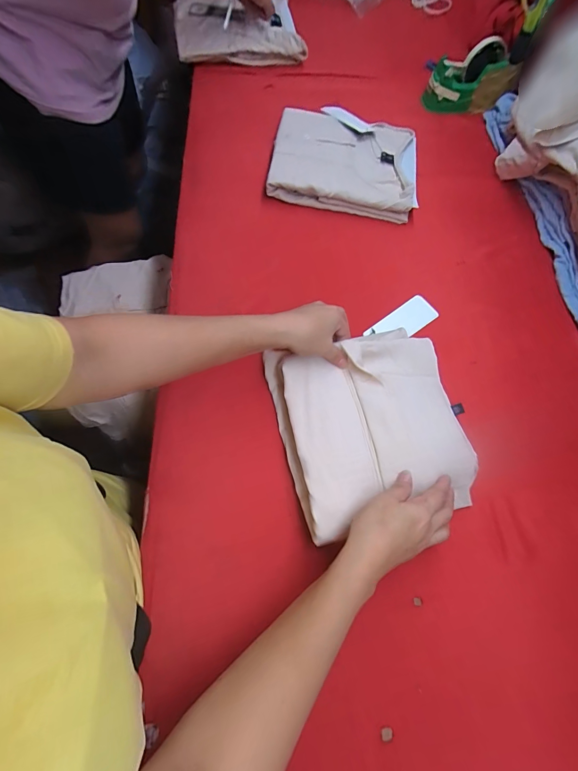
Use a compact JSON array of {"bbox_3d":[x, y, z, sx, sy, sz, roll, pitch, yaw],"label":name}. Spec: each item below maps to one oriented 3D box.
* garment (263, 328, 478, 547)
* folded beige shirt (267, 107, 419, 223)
[{"bbox_3d":[0.105,0.042,0.434,0.227,0.038,0.232,-14,69,-7],"label":"garment"},{"bbox_3d":[0.103,-0.420,0.629,0.256,0.047,0.253,7,68,1],"label":"folded beige shirt"}]

